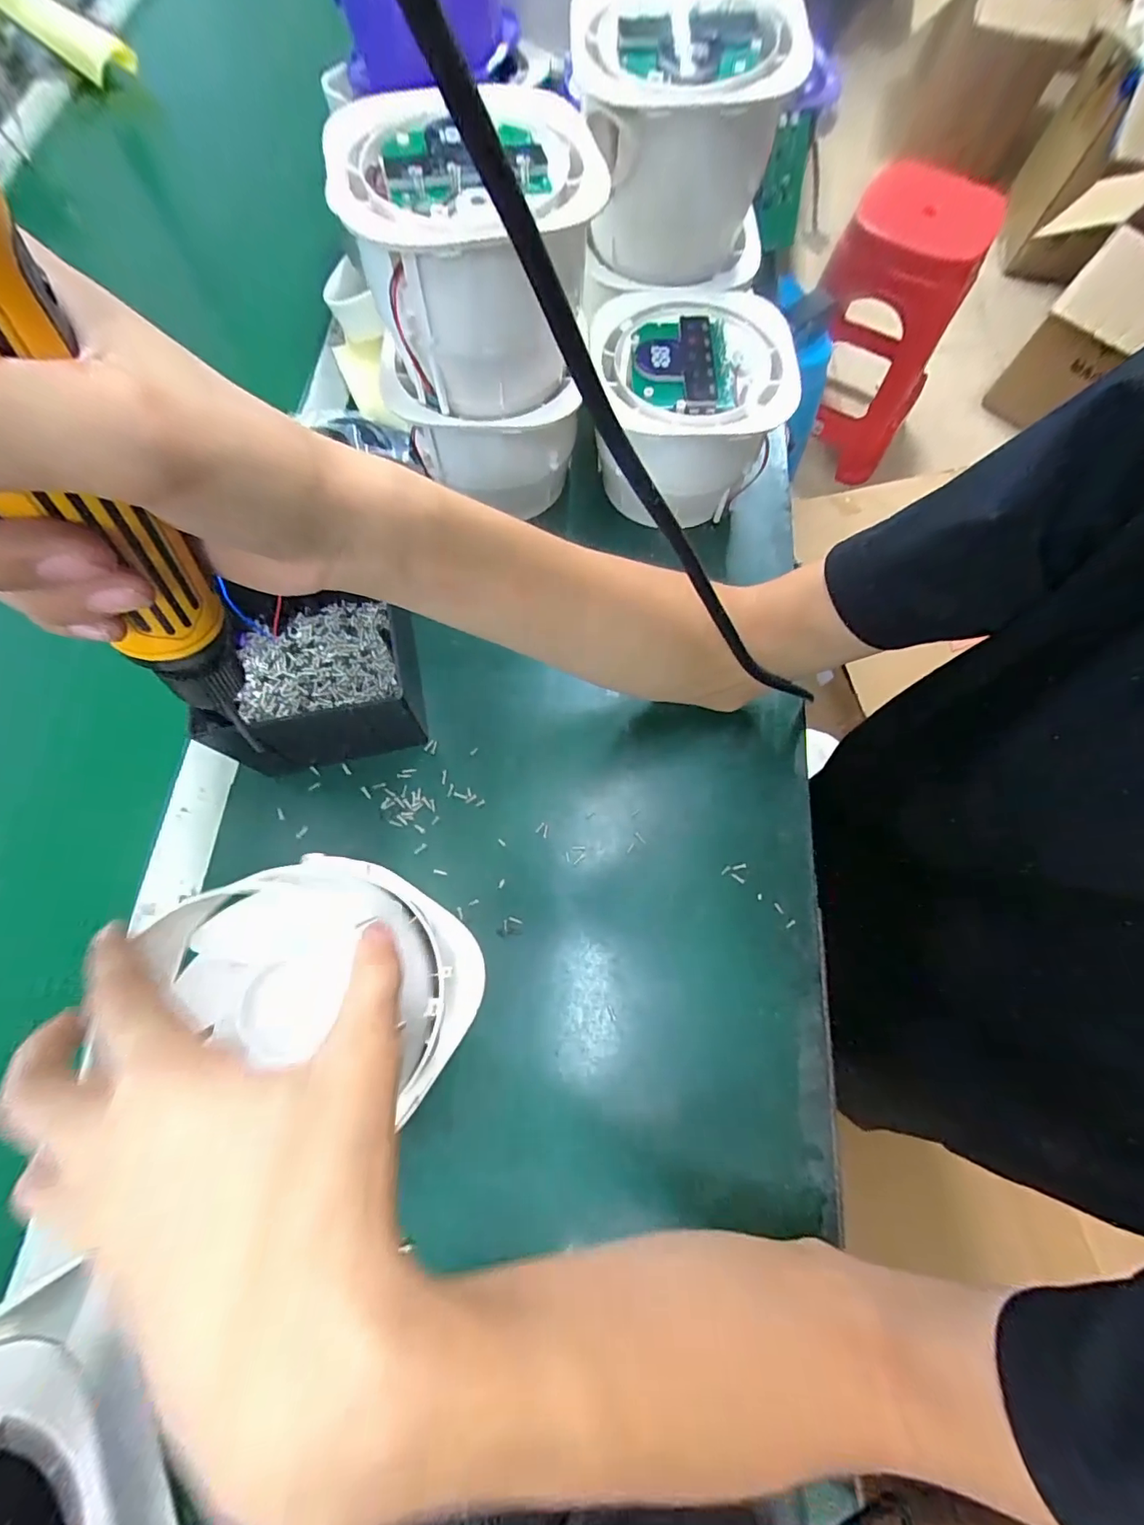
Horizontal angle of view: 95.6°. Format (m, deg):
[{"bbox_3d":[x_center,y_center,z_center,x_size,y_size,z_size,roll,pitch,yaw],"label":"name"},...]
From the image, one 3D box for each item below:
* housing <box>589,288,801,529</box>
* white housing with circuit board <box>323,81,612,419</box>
[{"bbox_3d":[0.082,-0.251,0.396,0.132,0.106,0.148,0,72,-2],"label":"housing"},{"bbox_3d":[-0.054,-0.284,0.301,0.136,0.098,0.111,-7,72,-4],"label":"white housing with circuit board"}]

